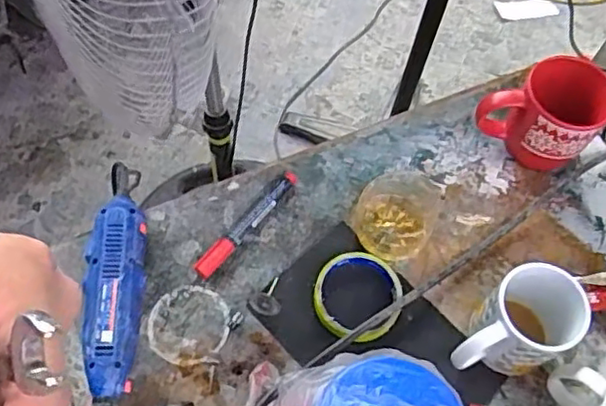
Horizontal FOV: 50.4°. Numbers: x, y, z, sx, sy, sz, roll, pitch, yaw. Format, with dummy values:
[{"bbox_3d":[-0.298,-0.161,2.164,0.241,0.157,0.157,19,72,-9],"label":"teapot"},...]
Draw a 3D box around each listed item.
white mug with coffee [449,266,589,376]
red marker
[{"bbox_3d":[0.195,0.119,0.590,0.113,0.090,0.080,-39,71,-21],"label":"white mug with coffee"},{"bbox_3d":[-0.056,0.019,0.670,0.022,0.016,0.147,37,66,14],"label":"red marker"}]

